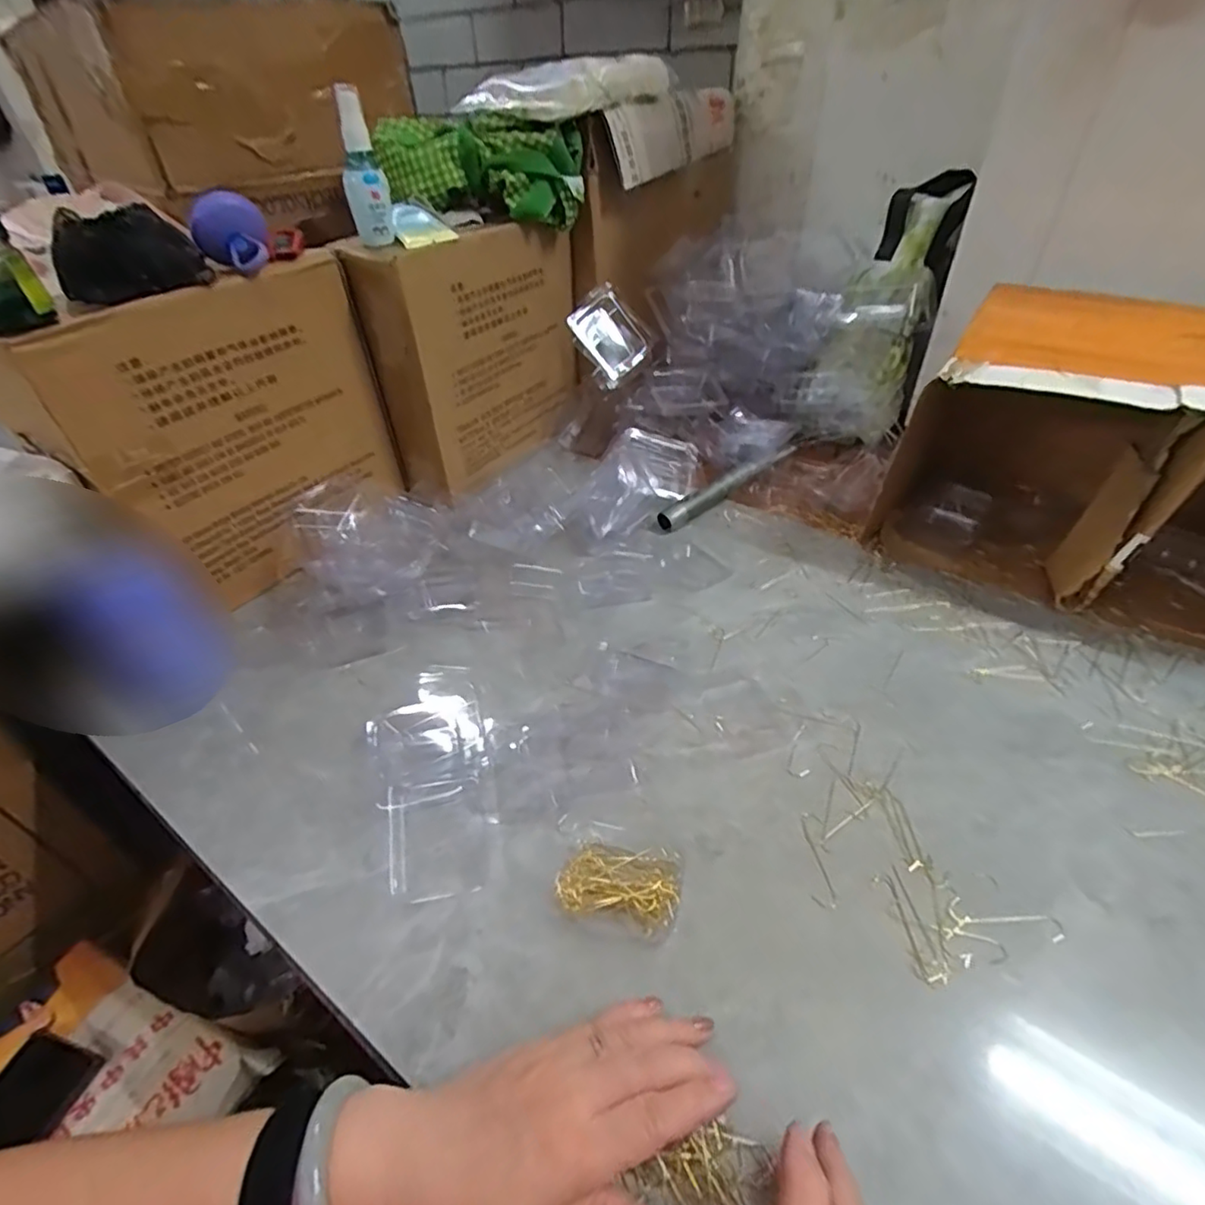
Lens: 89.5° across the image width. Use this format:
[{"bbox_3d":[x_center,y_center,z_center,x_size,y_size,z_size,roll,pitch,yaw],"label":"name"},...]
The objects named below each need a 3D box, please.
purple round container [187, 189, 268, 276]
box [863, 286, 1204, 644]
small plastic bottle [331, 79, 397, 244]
[{"bbox_3d":[-0.318,-0.318,0.520,0.057,0.053,0.070,-20,44,-20],"label":"purple round container"},{"bbox_3d":[0.473,-0.134,0.569,0.346,0.213,0.212,21,45,24],"label":"box"},{"bbox_3d":[-0.222,-0.401,0.566,0.039,0.118,0.041,-13,42,-13],"label":"small plastic bottle"}]

